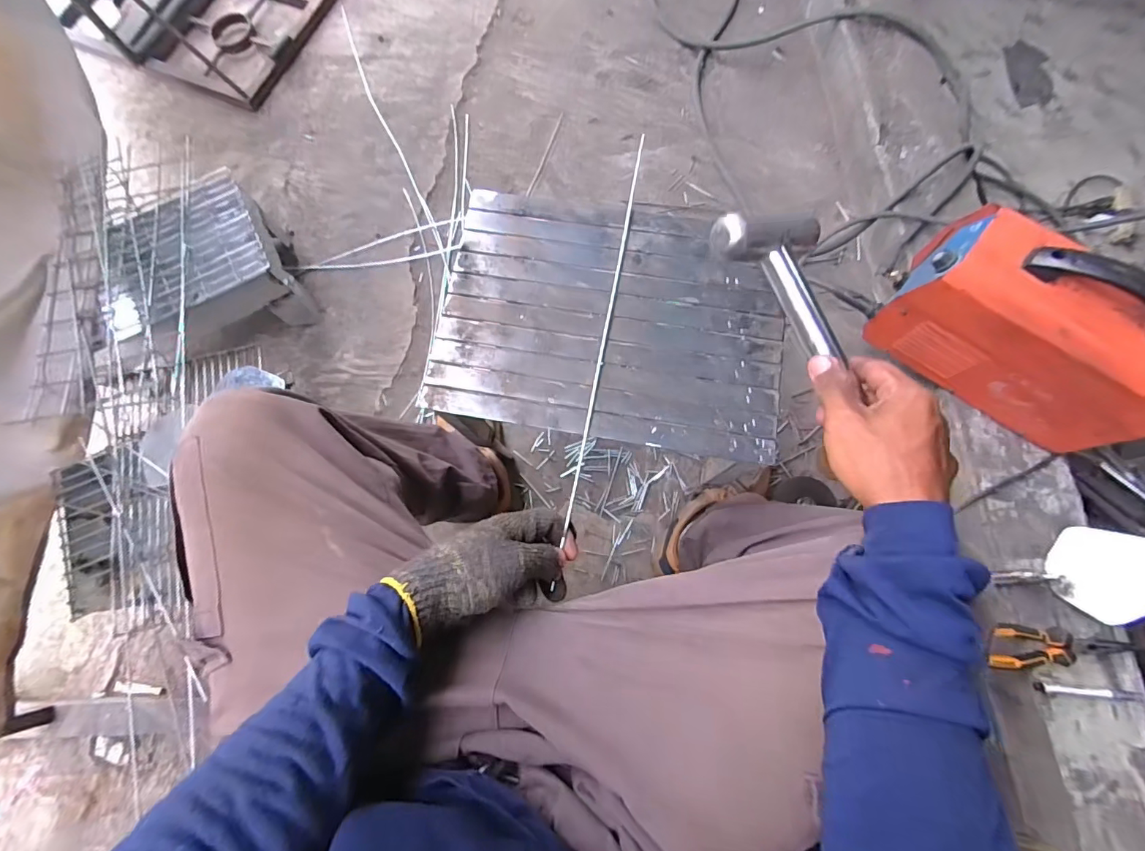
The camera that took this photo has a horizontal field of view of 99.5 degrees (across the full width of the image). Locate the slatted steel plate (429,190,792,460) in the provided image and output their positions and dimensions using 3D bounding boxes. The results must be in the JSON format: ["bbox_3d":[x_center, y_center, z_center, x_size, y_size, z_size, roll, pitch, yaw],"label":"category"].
[{"bbox_3d":[0.039,-0.115,0.495,0.339,0.013,0.256,9,78,3],"label":"slatted steel plate"}]

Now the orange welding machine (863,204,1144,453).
[{"bbox_3d":[0.626,-0.131,0.651,0.325,0.219,0.155,40,81,9],"label":"orange welding machine"}]

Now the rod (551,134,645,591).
[{"bbox_3d":[0.039,-0.117,0.492,0.006,0.004,0.409,11,77,4],"label":"rod"}]

